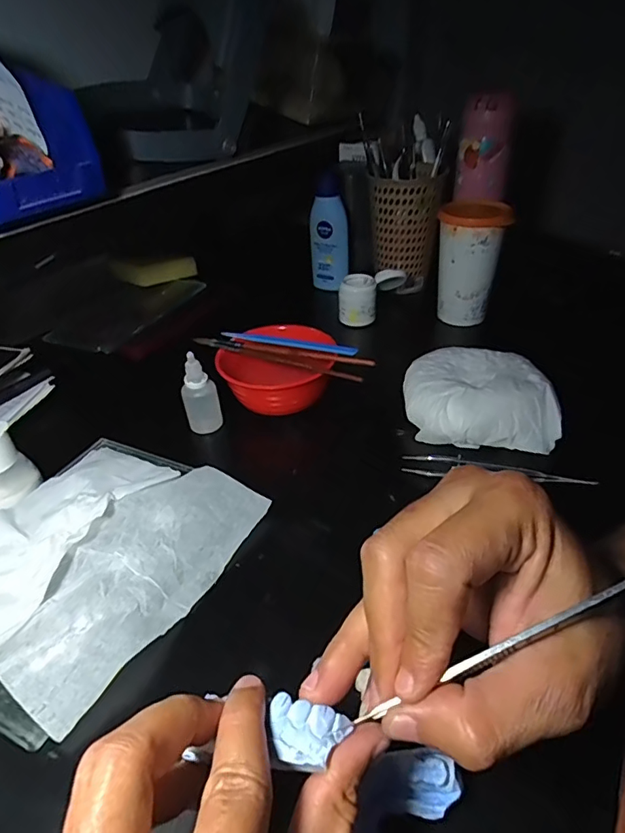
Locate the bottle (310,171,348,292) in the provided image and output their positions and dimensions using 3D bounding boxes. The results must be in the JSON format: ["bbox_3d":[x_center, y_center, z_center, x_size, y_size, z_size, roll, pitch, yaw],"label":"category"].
[{"bbox_3d":[0.021,-0.236,0.654,0.047,0.143,0.032,-6,37,-4],"label":"bottle"}]

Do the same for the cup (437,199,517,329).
[{"bbox_3d":[0.183,-0.174,0.576,0.071,0.124,0.072,17,41,26],"label":"cup"}]

